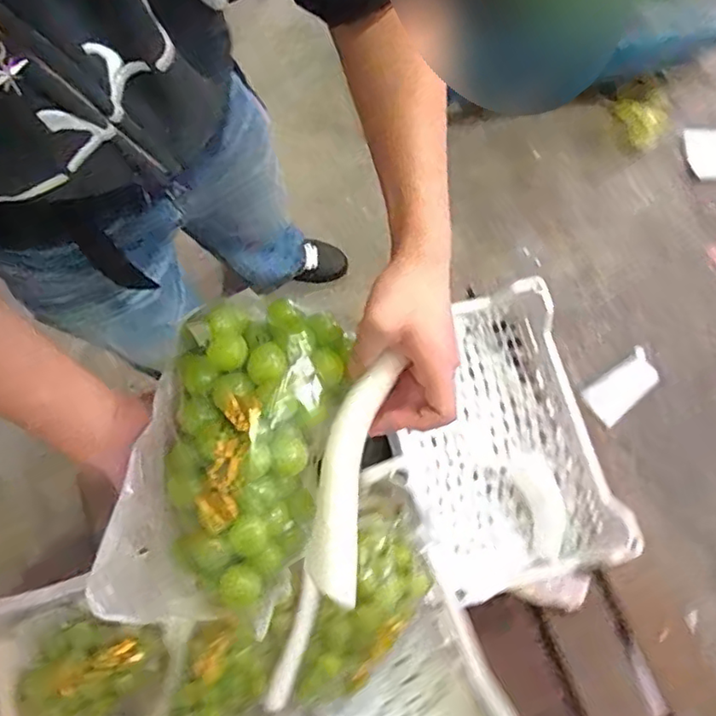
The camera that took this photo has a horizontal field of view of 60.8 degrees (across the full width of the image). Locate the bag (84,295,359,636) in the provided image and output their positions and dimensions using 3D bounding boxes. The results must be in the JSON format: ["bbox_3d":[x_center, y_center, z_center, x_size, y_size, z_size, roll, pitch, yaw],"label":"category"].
[{"bbox_3d":[-0.097,0.075,0.461,0.137,0.063,0.249,15,73,6],"label":"bag"}]

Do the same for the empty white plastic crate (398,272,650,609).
[{"bbox_3d":[0.278,0.158,1.257,0.371,0.126,0.581,-14,73,-8],"label":"empty white plastic crate"}]

